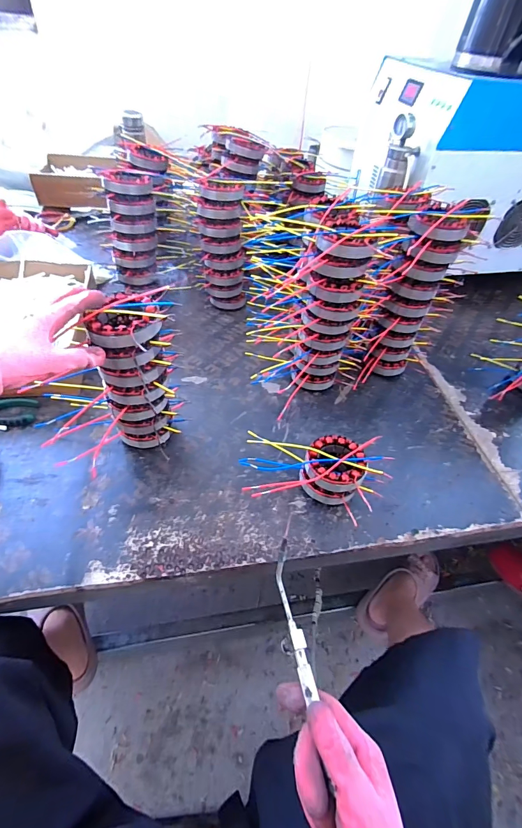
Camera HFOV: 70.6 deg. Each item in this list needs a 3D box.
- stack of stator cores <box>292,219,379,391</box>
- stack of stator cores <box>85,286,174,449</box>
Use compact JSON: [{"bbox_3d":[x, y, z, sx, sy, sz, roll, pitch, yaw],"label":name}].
[{"bbox_3d":[0.113,-0.161,0.616,0.084,0.282,0.092,13,49,6],"label":"stack of stator cores"},{"bbox_3d":[-0.167,-0.038,0.502,0.085,0.229,0.067,-5,44,-13],"label":"stack of stator cores"}]

